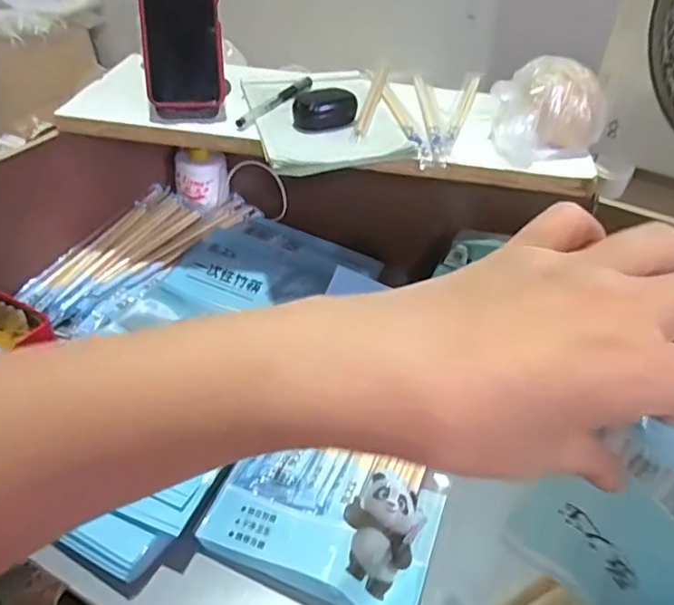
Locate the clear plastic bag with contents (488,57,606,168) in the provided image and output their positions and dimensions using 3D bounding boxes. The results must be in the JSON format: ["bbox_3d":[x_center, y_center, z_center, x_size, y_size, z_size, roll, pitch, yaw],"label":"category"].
[{"bbox_3d":[0.210,-0.191,0.561,0.111,0.077,0.095,21,45,18],"label":"clear plastic bag with contents"}]

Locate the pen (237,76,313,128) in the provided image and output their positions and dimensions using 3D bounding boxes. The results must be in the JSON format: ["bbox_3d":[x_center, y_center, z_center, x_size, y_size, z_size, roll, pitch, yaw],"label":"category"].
[{"bbox_3d":[-0.068,-0.225,0.624,0.015,0.009,0.141,22,45,18],"label":"pen"}]

